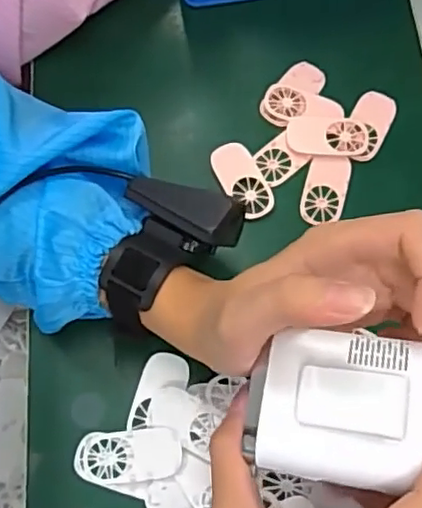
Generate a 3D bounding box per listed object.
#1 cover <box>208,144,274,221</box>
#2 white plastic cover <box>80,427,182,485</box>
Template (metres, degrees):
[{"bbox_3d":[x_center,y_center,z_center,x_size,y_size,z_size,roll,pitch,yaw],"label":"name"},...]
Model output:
[{"bbox_3d":[0.022,-0.052,0.426,0.026,0.006,0.057,-30,74,-12],"label":"cover"},{"bbox_3d":[-0.047,0.120,0.365,0.058,0.010,0.029,-5,70,-3],"label":"white plastic cover"}]

